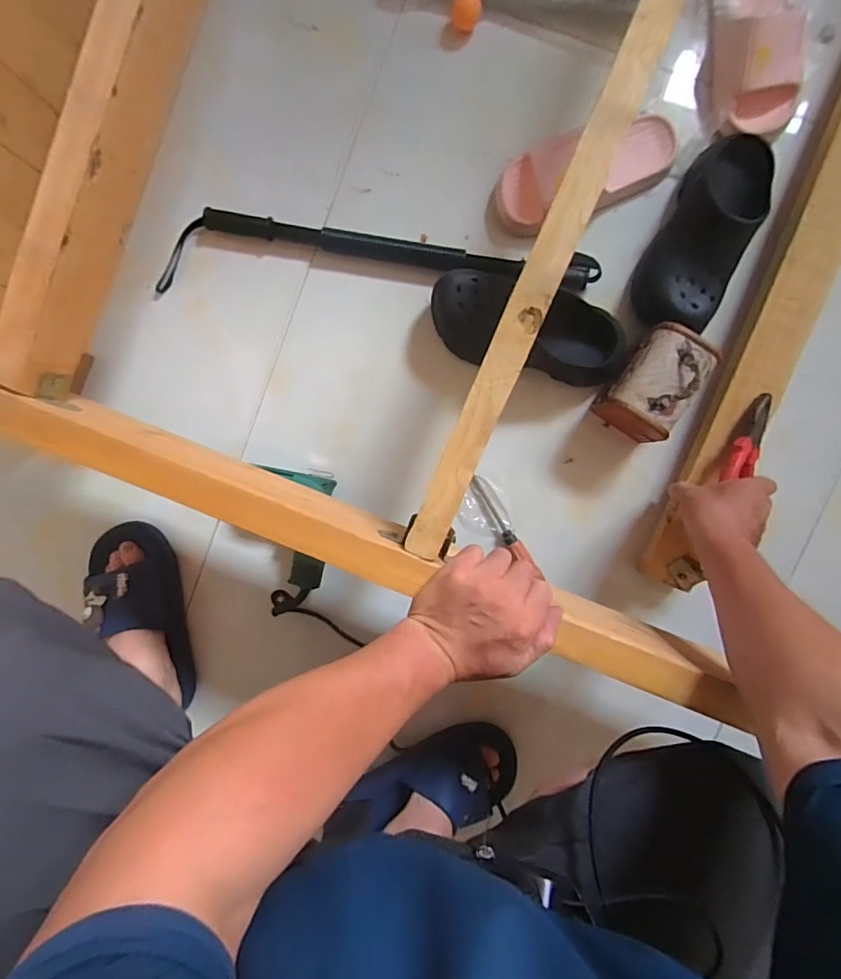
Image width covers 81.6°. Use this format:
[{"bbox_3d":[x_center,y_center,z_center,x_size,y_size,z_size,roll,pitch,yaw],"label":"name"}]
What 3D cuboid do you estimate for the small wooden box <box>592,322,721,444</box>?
[{"bbox_3d":[0.304,-0.137,0.637,0.098,0.106,0.132,30,95,1],"label":"small wooden box"}]

